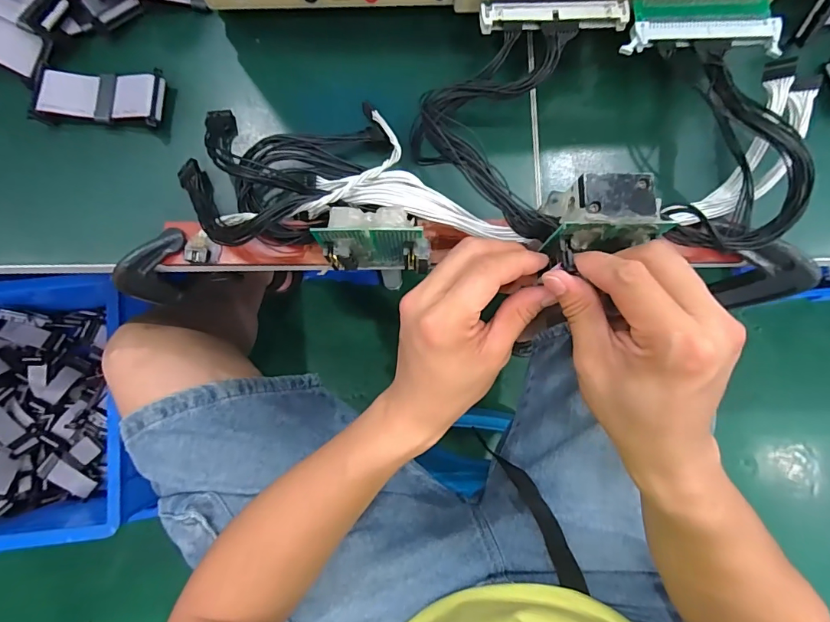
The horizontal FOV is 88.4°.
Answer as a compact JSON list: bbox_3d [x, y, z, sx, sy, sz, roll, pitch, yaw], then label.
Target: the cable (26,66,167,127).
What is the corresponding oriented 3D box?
[{"bbox_3d":[-0.233,-0.157,0.313,0.091,0.010,0.040,3,82,0],"label":"cable"}]

